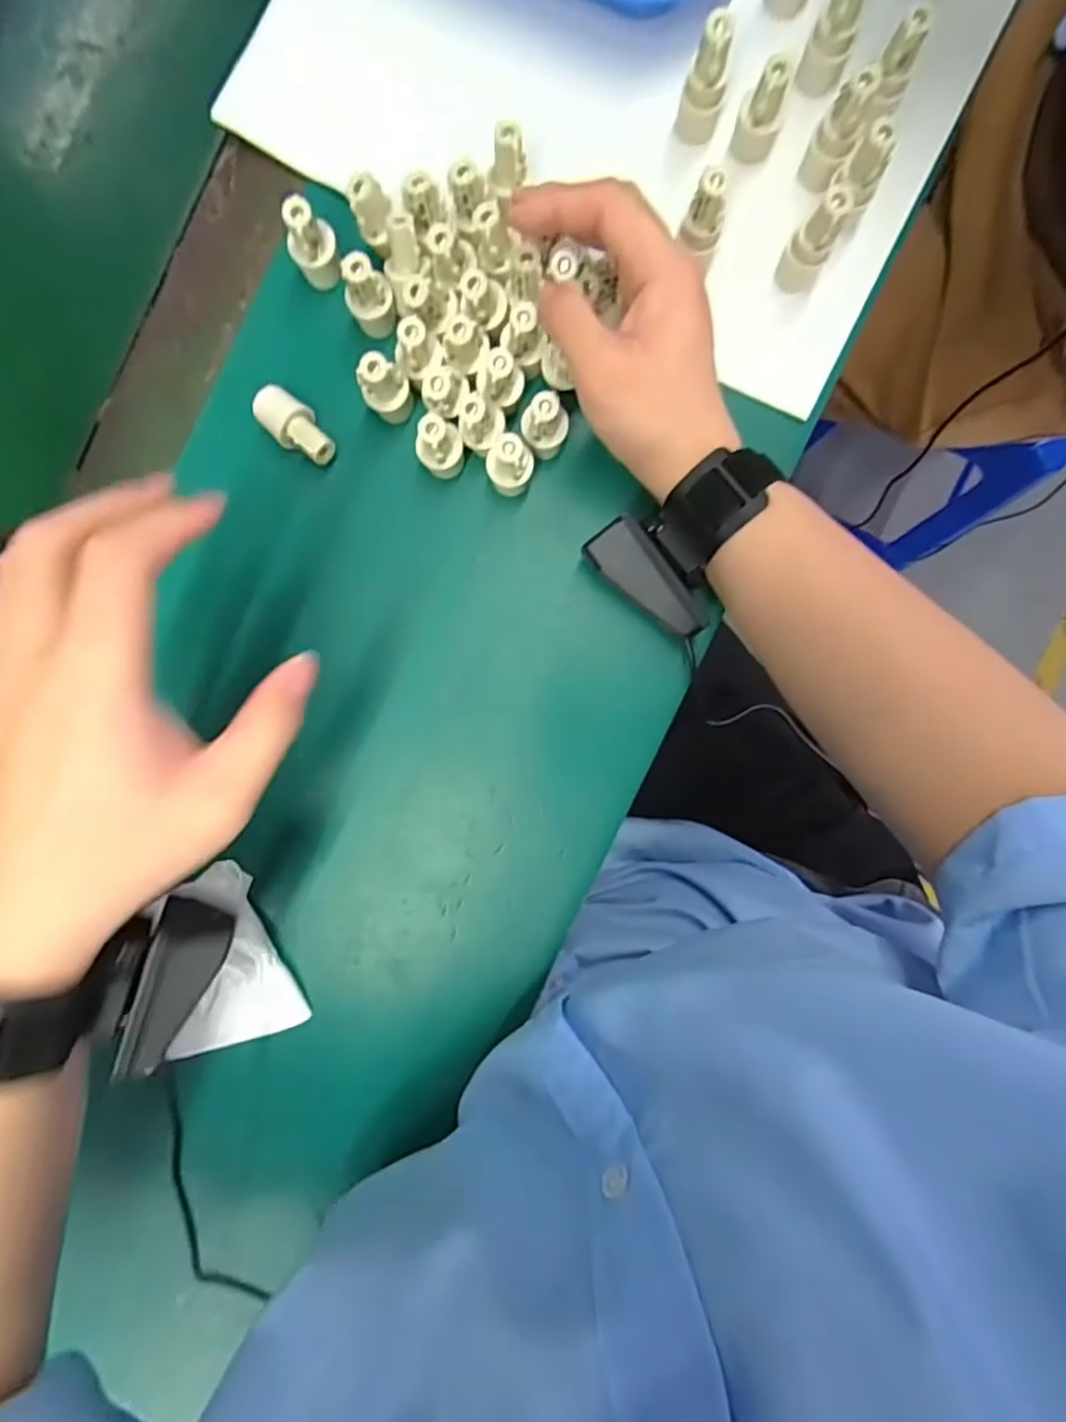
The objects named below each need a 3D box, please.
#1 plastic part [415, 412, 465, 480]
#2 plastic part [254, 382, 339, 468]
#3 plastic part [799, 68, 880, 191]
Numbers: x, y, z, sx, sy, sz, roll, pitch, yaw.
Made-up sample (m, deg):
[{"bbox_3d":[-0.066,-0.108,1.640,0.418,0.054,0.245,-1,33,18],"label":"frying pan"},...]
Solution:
[{"bbox_3d":[-0.047,-0.135,0.328,0.022,0.045,0.019,-3,91,2],"label":"plastic part"},{"bbox_3d":[-0.126,-0.149,0.338,0.023,0.021,0.046,-43,90,2],"label":"plastic part"},{"bbox_3d":[0.149,-0.282,0.314,0.019,0.051,0.017,27,92,1],"label":"plastic part"}]

